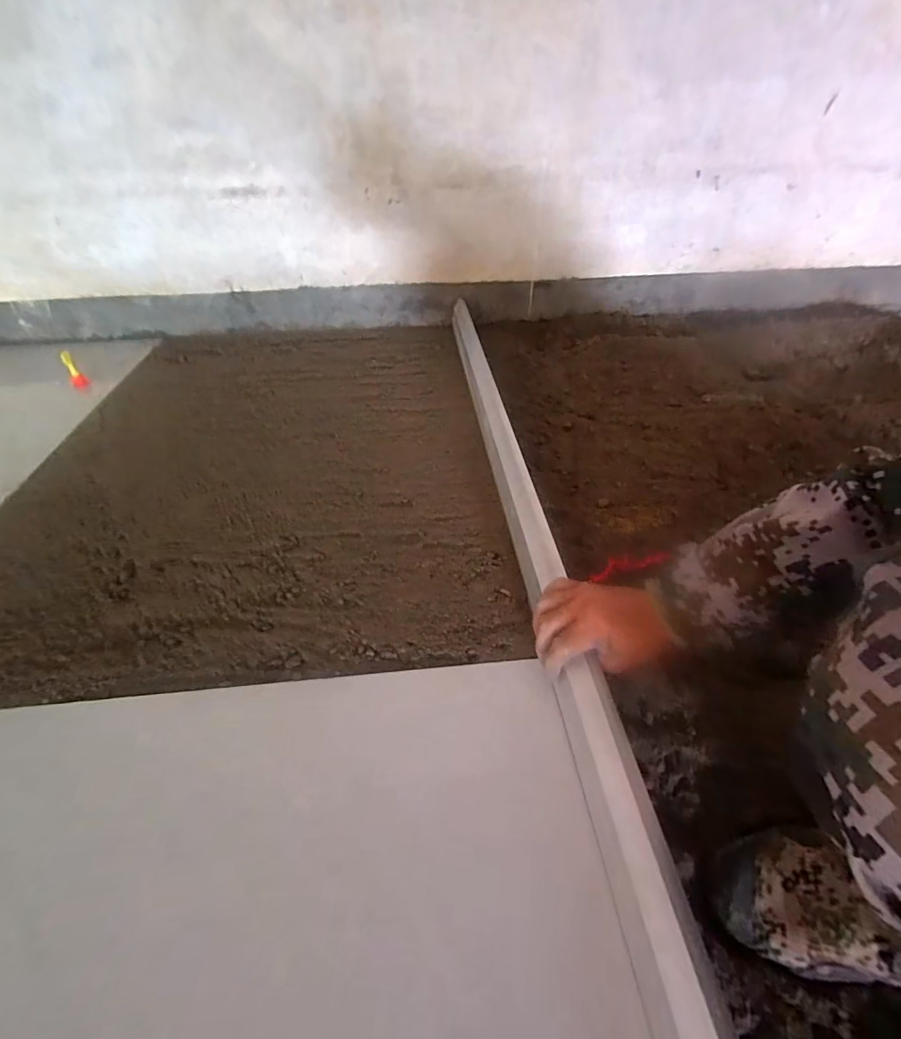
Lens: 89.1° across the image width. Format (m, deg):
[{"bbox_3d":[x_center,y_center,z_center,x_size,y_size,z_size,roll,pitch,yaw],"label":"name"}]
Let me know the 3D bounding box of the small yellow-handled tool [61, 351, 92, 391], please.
[{"bbox_3d":[-0.911,-0.360,1.109,0.037,0.091,0.028,-28,14,-26],"label":"small yellow-handled tool"}]

